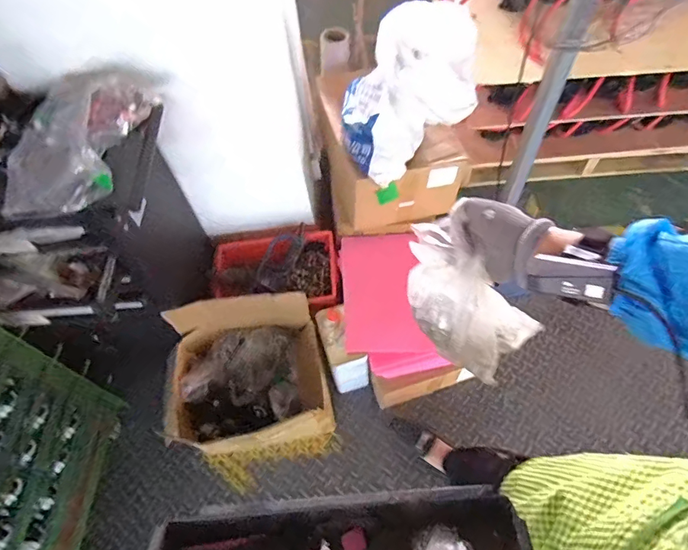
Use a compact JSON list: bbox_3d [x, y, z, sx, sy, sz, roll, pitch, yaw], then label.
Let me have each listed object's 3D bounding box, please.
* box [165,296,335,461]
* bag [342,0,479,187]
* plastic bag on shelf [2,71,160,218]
[{"bbox_3d":[-0.275,0.309,1.316,0.453,0.343,0.375,-14,59,-7],"label":"box"},{"bbox_3d":[0.171,-0.454,1.158,0.346,0.319,0.291,-5,58,-1],"label":"bag"},{"bbox_3d":[-0.532,-0.273,0.901,0.220,0.091,0.342,5,59,5],"label":"plastic bag on shelf"}]

